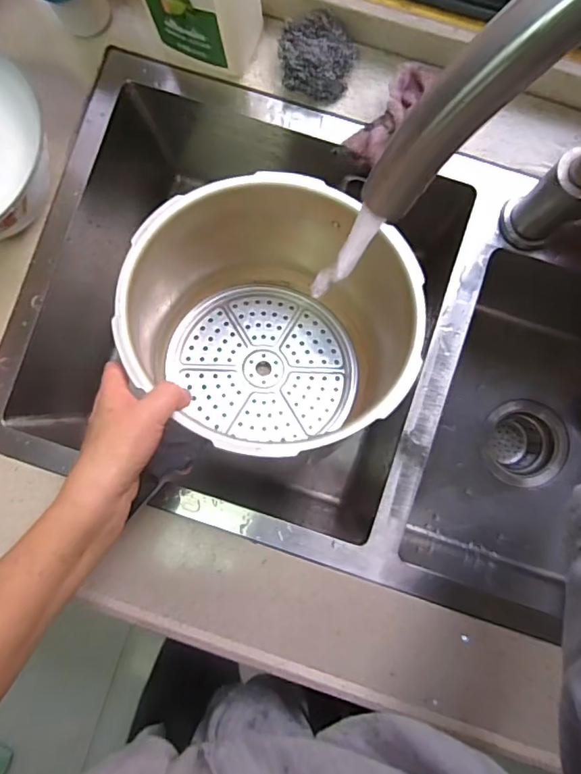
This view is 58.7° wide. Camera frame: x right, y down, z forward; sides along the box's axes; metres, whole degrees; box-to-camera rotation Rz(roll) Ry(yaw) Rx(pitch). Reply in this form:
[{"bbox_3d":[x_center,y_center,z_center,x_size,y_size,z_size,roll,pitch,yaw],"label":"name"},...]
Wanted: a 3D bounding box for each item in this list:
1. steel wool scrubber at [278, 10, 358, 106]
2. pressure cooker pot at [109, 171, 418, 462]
[{"bbox_3d":[0.024,-0.310,0.495,0.071,0.035,0.075,0,86,0],"label":"steel wool scrubber"},{"bbox_3d":[-0.024,-0.045,0.513,0.257,0.190,0.254,2,73,-6],"label":"pressure cooker pot"}]

